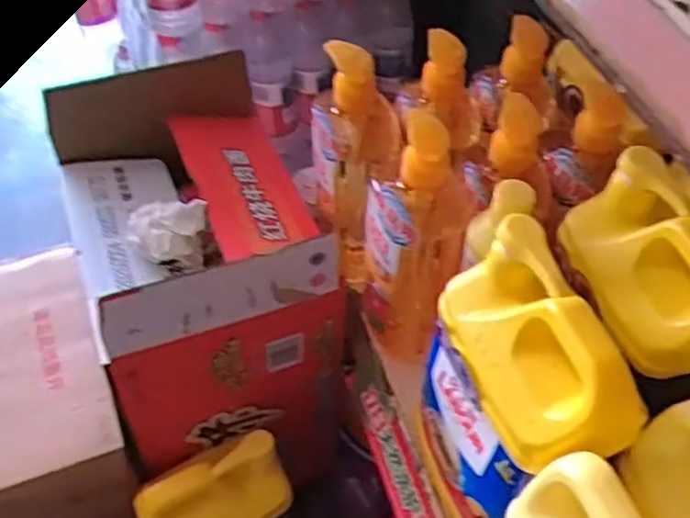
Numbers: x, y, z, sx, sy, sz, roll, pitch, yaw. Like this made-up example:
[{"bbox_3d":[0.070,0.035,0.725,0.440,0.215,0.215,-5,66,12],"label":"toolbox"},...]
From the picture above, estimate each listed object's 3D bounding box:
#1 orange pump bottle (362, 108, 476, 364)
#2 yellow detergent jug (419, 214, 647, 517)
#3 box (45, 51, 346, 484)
[{"bbox_3d":[0.056,-0.014,0.623,0.074,0.232,0.118,8,51,5],"label":"orange pump bottle"},{"bbox_3d":[0.108,0.105,0.501,0.077,0.224,0.143,-18,53,-16],"label":"yellow detergent jug"},{"bbox_3d":[-0.150,-0.002,0.727,0.209,0.259,0.270,-18,53,-15],"label":"box"}]

